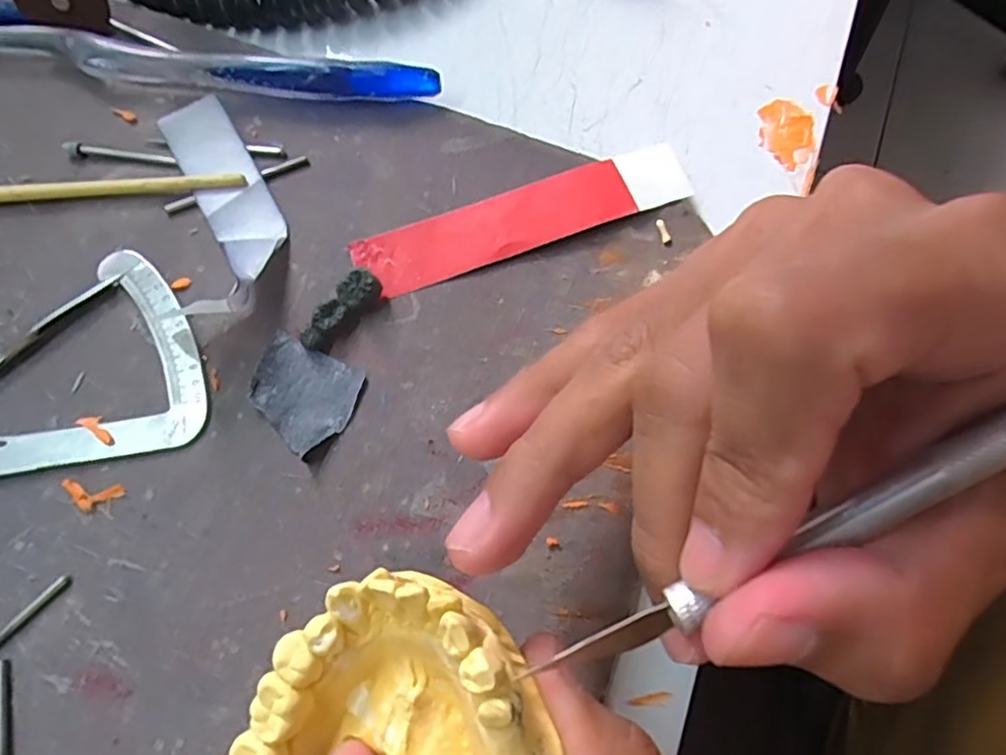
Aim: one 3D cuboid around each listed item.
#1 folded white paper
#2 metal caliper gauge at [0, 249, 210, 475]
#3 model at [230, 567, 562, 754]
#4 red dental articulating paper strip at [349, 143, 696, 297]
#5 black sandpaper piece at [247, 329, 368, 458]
[{"bbox_3d":[-0.080,-0.055,0.184,0.020,0.013,0.065,-28,75,-9],"label":"folded white paper"},{"bbox_3d":[-0.132,-0.001,0.170,0.098,0.007,0.057,-12,73,-4],"label":"metal caliper gauge"},{"bbox_3d":[-0.017,0.062,0.109,0.062,0.024,0.051,10,72,2],"label":"model"},{"bbox_3d":[0.008,-0.048,0.191,0.102,0.009,0.022,-21,74,-4],"label":"red dental articulating paper strip"},{"bbox_3d":[-0.055,0.005,0.170,0.029,0.004,0.026,25,74,7],"label":"black sandpaper piece"}]

